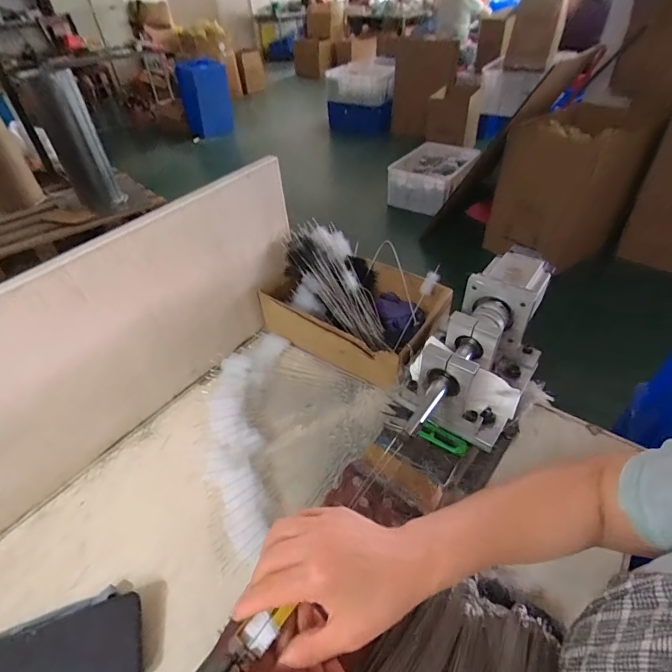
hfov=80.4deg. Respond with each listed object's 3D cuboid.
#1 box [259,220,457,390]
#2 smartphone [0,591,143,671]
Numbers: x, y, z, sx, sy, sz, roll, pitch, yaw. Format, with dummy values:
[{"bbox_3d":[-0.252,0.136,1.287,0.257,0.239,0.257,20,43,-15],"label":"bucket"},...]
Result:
[{"bbox_3d":[0.033,-0.056,0.678,0.292,0.141,0.199,26,50,29],"label":"box"},{"bbox_3d":[-0.275,0.320,0.384,0.158,0.012,0.076,-15,54,-14],"label":"smartphone"}]

